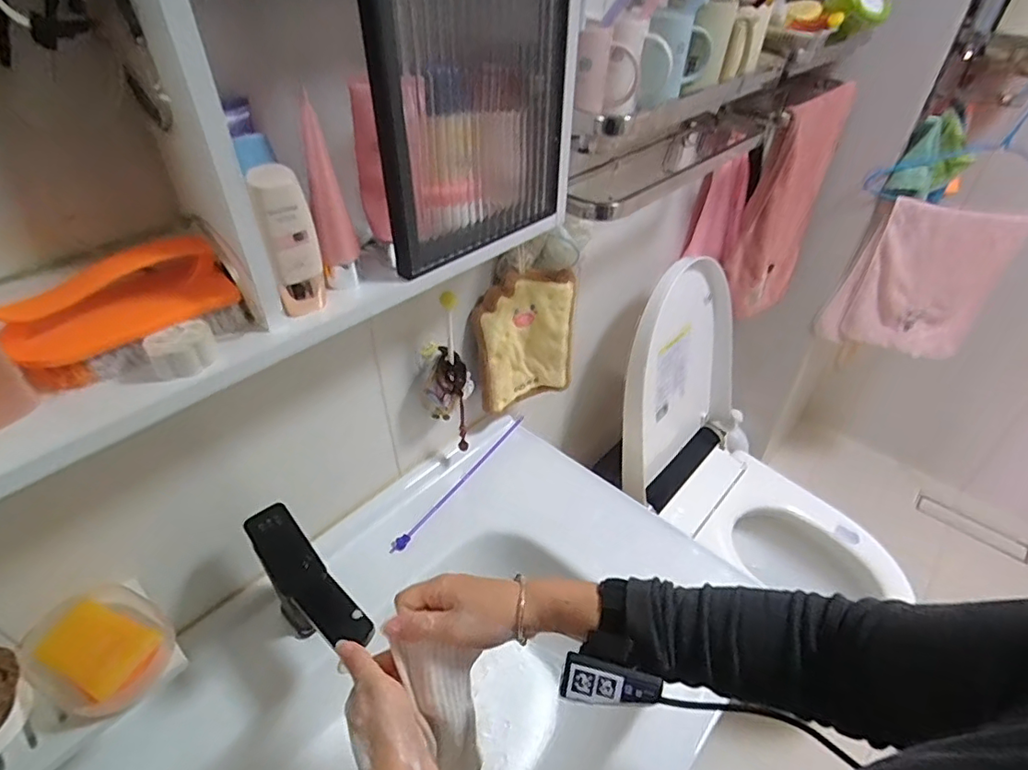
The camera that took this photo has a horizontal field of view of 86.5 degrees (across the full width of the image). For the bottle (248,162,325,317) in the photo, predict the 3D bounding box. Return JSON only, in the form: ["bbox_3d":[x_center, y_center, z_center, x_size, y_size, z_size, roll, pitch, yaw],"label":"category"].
[{"bbox_3d":[-0.163,-0.103,0.405,0.034,0.109,0.028,-12,42,-14],"label":"bottle"}]

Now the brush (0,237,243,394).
[{"bbox_3d":[-0.267,-0.054,0.374,0.131,0.060,0.050,-32,50,-33],"label":"brush"}]

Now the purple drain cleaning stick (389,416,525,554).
[{"bbox_3d":[-0.071,0.132,0.784,0.014,0.020,0.283,26,46,27],"label":"purple drain cleaning stick"}]

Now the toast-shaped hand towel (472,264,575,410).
[{"bbox_3d":[0.014,-0.061,0.781,0.145,0.199,0.040,-15,43,-18],"label":"toast-shaped hand towel"}]

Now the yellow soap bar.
[{"bbox_3d":[-0.355,0.220,0.463,0.101,0.015,0.056,16,43,17],"label":"yellow soap bar"}]

